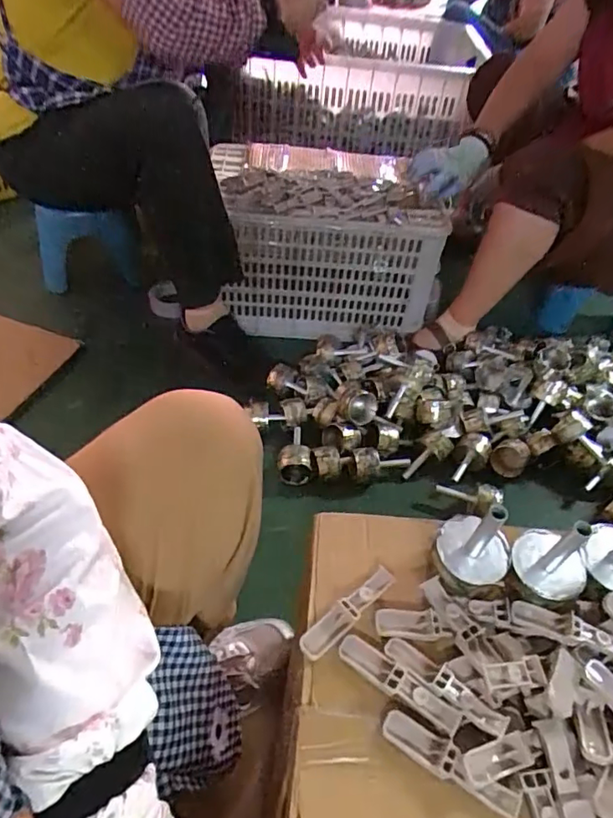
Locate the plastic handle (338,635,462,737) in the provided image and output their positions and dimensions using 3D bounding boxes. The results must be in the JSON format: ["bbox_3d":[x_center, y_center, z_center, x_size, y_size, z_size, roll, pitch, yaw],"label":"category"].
[{"bbox_3d":[0.070,0.209,0.411,0.100,0.008,0.021,32,52,24],"label":"plastic handle"}]

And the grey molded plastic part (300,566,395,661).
[{"bbox_3d":[0.035,0.167,0.448,0.101,0.010,0.019,-33,57,-30],"label":"grey molded plastic part"}]

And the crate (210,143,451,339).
[{"bbox_3d":[0.038,-0.423,1.340,0.513,0.336,0.453,0,47,-4],"label":"crate"}]

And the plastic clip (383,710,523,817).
[{"bbox_3d":[0.102,0.250,0.380,0.100,0.007,0.022,26,50,20],"label":"plastic clip"}]

